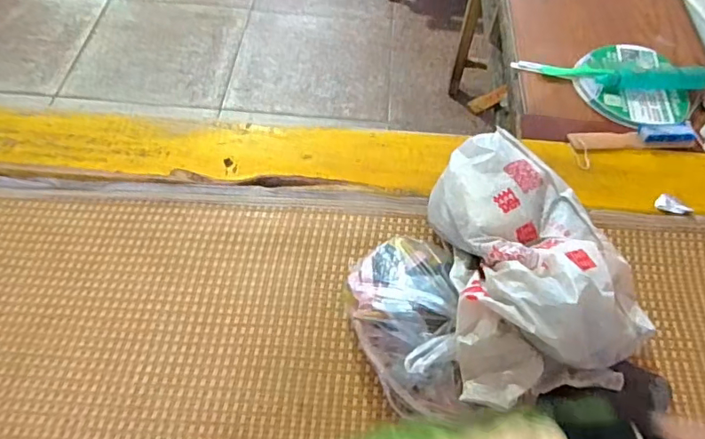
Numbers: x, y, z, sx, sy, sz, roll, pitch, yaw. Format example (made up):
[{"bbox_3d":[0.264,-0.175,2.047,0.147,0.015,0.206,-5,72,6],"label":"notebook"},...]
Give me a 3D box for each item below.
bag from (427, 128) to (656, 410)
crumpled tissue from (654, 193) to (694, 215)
[{"bbox_3d":[0.233,0.048,0.682,0.243,0.126,0.347,-4,56,-5],"label":"bag"},{"bbox_3d":[0.493,-0.019,0.800,0.032,0.010,0.050,-33,63,-21],"label":"crumpled tissue"}]

